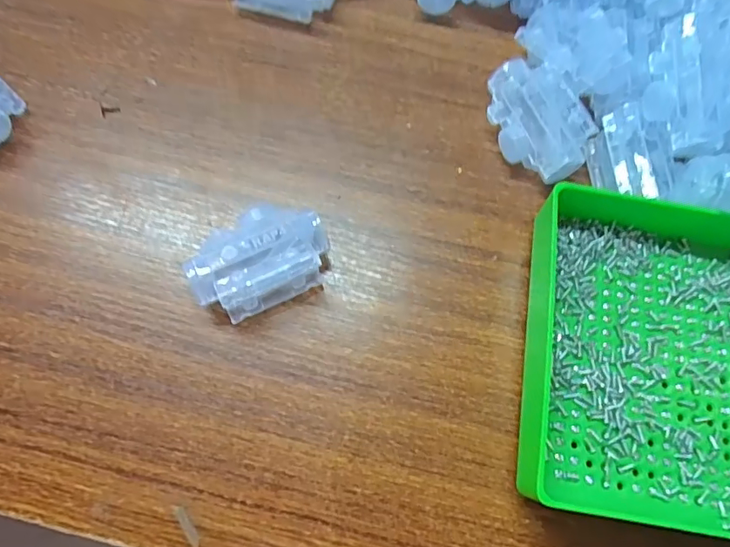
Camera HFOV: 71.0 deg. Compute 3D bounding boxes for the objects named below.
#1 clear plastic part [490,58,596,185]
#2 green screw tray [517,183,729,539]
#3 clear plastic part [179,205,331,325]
[{"bbox_3d":[0.097,-0.087,0.292,0.042,0.029,0.070,-22,73,-10],"label":"clear plastic part"},{"bbox_3d":[0.200,0.047,0.242,0.238,0.032,0.152,9,72,3],"label":"green screw tray"},{"bbox_3d":[-0.053,-0.009,0.258,0.067,0.029,0.045,-24,73,-10],"label":"clear plastic part"}]

